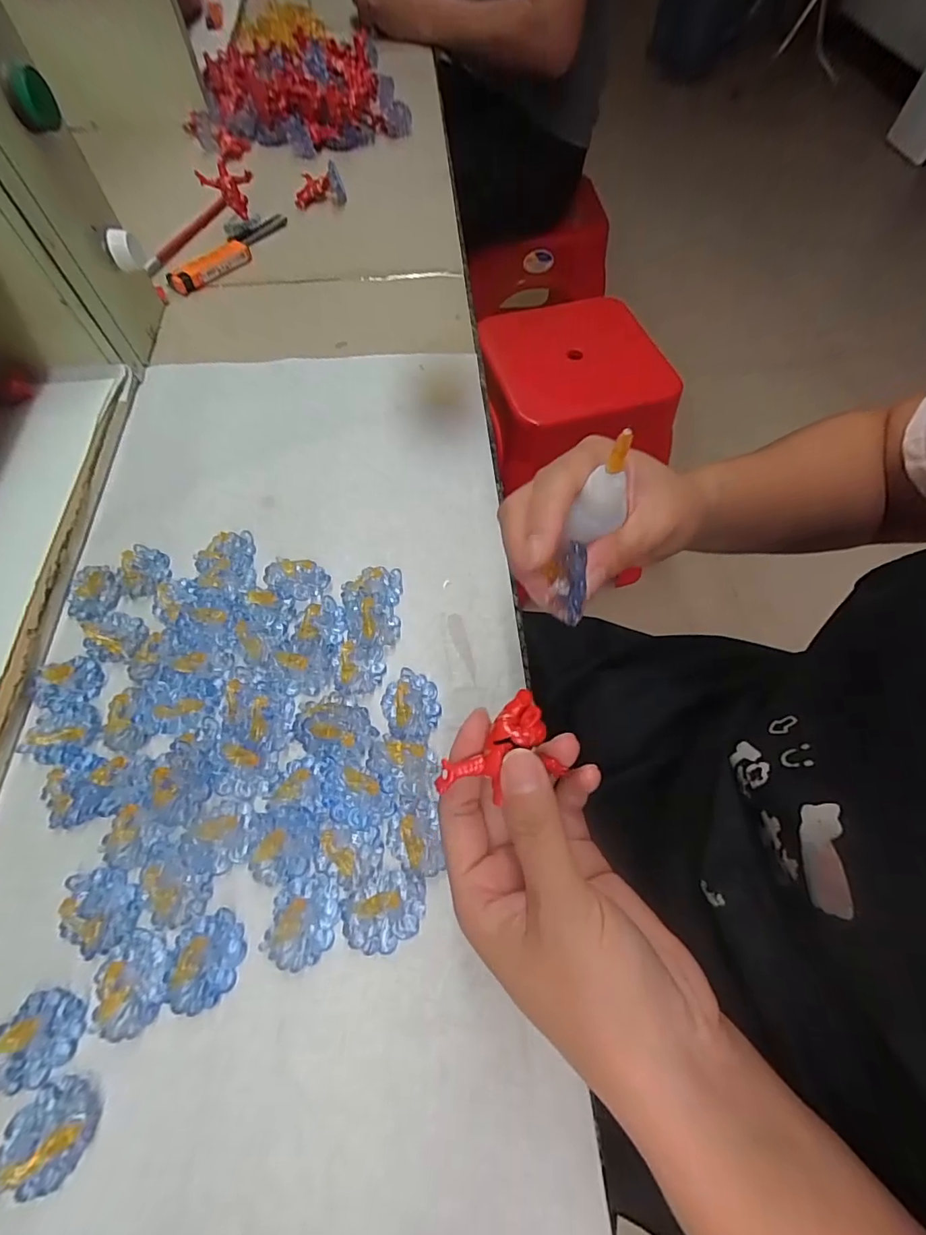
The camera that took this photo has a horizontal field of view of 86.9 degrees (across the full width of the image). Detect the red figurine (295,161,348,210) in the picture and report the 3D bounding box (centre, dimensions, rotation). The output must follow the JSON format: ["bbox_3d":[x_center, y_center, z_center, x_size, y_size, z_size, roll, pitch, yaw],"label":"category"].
[{"bbox_3d":[-0.152,-0.454,0.520,0.055,0.036,0.029,-6,60,19],"label":"red figurine"}]

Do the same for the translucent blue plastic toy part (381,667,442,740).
[{"bbox_3d":[-0.028,0.047,0.266,0.030,0.008,0.039,-11,63,-7],"label":"translucent blue plastic toy part"}]

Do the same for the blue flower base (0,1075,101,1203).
[{"bbox_3d":[-0.160,0.198,0.185,0.036,0.011,0.030,-23,65,-13],"label":"blue flower base"}]

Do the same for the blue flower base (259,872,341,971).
[{"bbox_3d":[-0.072,0.136,0.221,0.029,0.007,0.036,5,62,2],"label":"blue flower base"}]

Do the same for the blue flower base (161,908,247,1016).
[{"bbox_3d":[-0.113,0.149,0.213,0.030,0.006,0.036,4,62,1],"label":"blue flower base"}]

